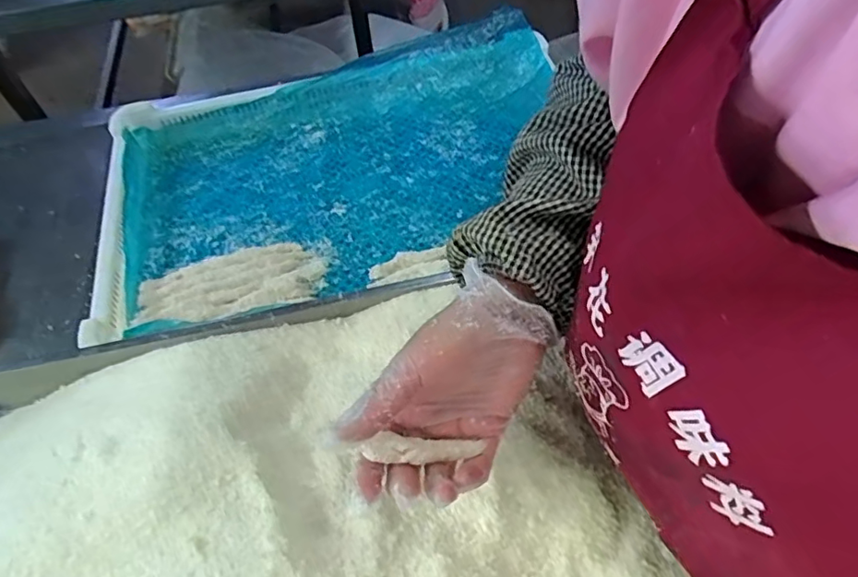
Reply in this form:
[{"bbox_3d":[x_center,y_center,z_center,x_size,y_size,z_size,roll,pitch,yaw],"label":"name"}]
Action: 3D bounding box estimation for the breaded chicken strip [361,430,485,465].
[{"bbox_3d":[-0.004,0.103,0.365,0.074,0.011,0.012,5,52,-14],"label":"breaded chicken strip"}]

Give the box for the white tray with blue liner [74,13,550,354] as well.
[{"bbox_3d":[-0.099,-0.146,0.689,0.589,0.073,0.390,-13,56,-6],"label":"white tray with blue liner"}]

